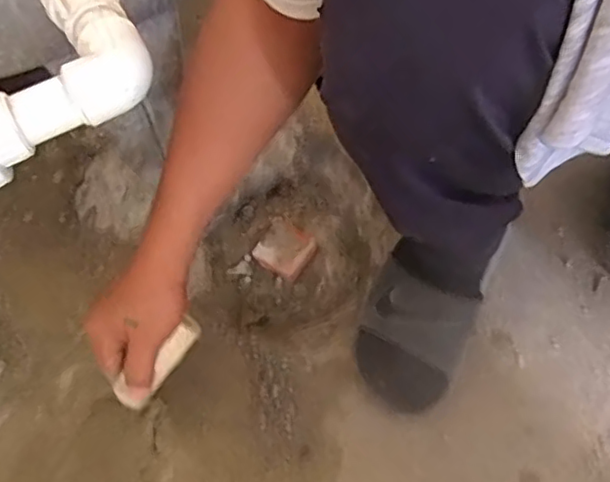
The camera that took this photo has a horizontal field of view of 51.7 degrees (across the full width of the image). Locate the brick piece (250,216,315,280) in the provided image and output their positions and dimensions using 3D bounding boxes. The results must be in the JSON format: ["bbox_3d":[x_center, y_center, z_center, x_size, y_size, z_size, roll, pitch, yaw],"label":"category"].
[{"bbox_3d":[-0.024,0.006,0.719,0.062,0.022,0.064,29,68,16],"label":"brick piece"}]

